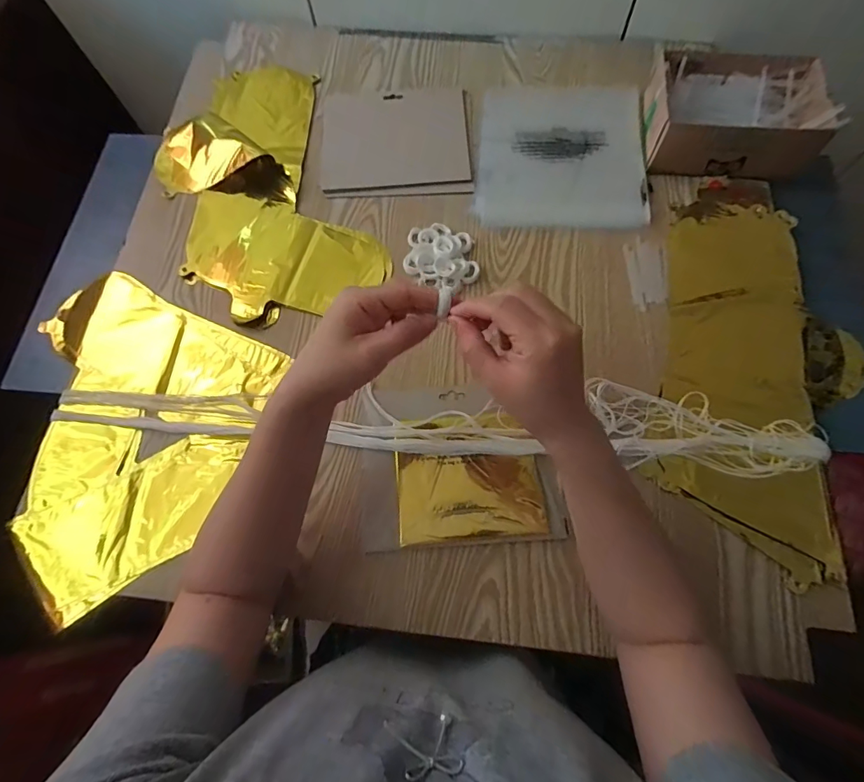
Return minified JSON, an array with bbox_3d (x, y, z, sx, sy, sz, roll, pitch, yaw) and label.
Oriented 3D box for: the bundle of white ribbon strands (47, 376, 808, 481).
[{"bbox_3d":[-0.006,0.023,0.460,0.760,0.018,0.075,4,72,4],"label":"bundle of white ribbon strands"}]

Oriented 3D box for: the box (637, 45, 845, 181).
[{"bbox_3d":[0.356,-0.336,0.542,0.193,0.061,0.150,8,72,5],"label":"box"}]

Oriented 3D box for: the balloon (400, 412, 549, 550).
[{"bbox_3d":[0.035,0.083,0.441,0.137,0.012,0.118,-5,71,1],"label":"balloon"}]

